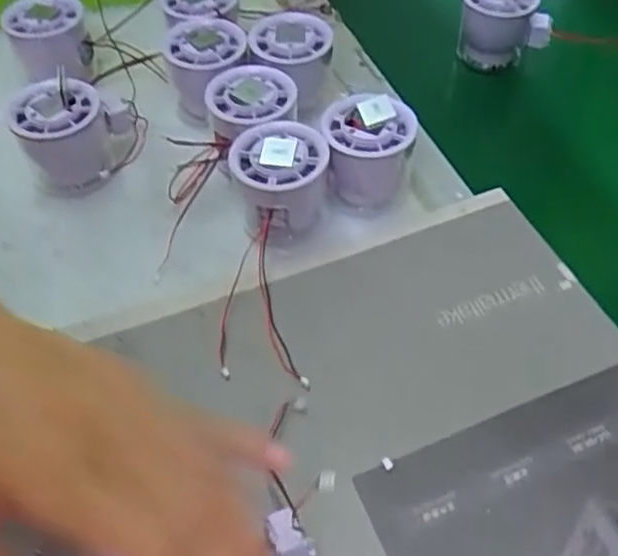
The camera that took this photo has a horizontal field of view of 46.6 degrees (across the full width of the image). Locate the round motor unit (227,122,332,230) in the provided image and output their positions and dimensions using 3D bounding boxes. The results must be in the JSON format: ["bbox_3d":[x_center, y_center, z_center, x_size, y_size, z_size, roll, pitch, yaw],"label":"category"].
[{"bbox_3d":[-0.017,-0.054,0.429,0.056,0.056,0.052,0,51,0],"label":"round motor unit"}]

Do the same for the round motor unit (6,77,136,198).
[{"bbox_3d":[-0.154,-0.092,0.467,0.060,0.063,0.057,0,51,0],"label":"round motor unit"}]

